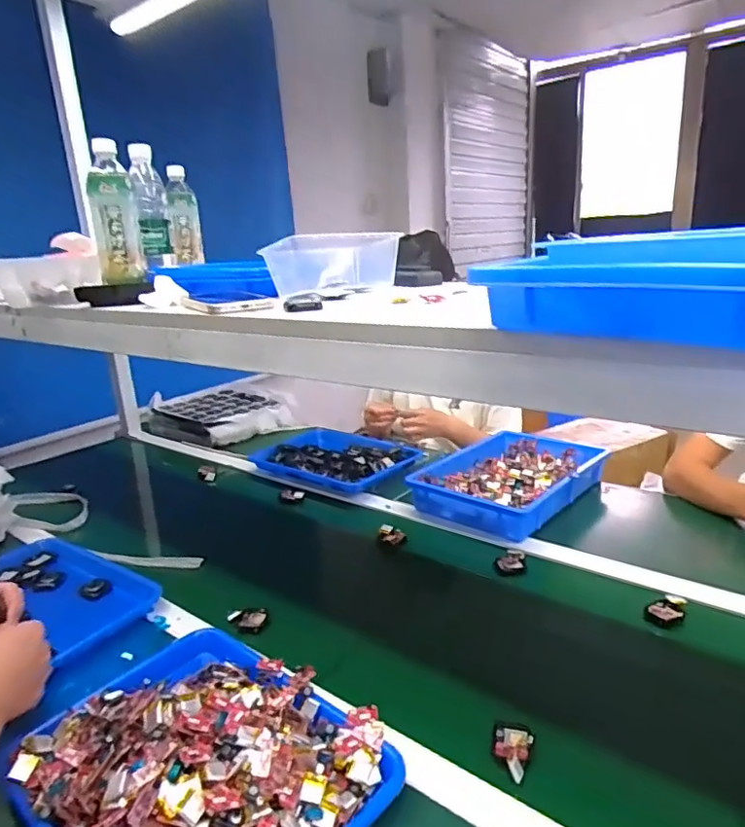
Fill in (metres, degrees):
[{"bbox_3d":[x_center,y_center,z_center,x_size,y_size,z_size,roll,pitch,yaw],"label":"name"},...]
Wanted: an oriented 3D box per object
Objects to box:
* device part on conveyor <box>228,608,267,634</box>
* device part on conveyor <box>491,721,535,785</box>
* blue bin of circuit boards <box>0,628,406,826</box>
[{"bbox_3d":[-0.171,0.283,0.785,0.051,0.015,0.038,-6,18,-9],"label":"device part on conveyor"},{"bbox_3d":[0.136,0.327,0.566,0.040,0.014,0.070,5,19,25],"label":"device part on conveyor"},{"bbox_3d":[-0.162,0.312,0.532,0.324,0.076,0.255,11,22,38],"label":"blue bin of circuit boards"}]

